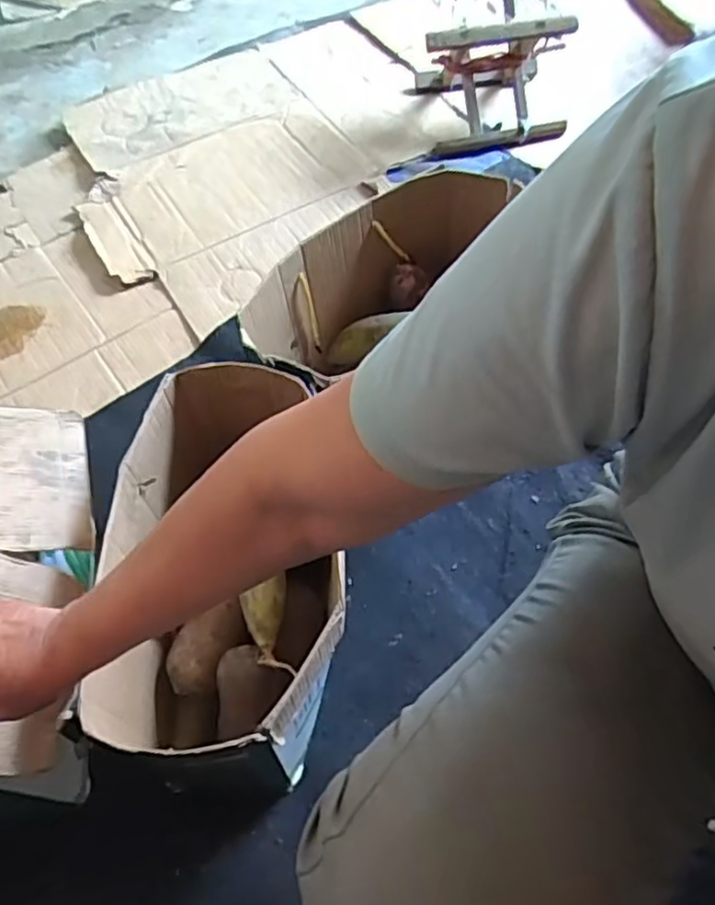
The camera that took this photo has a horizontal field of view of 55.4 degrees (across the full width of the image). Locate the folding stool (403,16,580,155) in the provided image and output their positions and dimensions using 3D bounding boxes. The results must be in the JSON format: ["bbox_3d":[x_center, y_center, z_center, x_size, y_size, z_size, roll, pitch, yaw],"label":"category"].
[{"bbox_3d":[0.241,-0.717,1.242,0.251,0.222,0.230,-5,58,0],"label":"folding stool"}]

